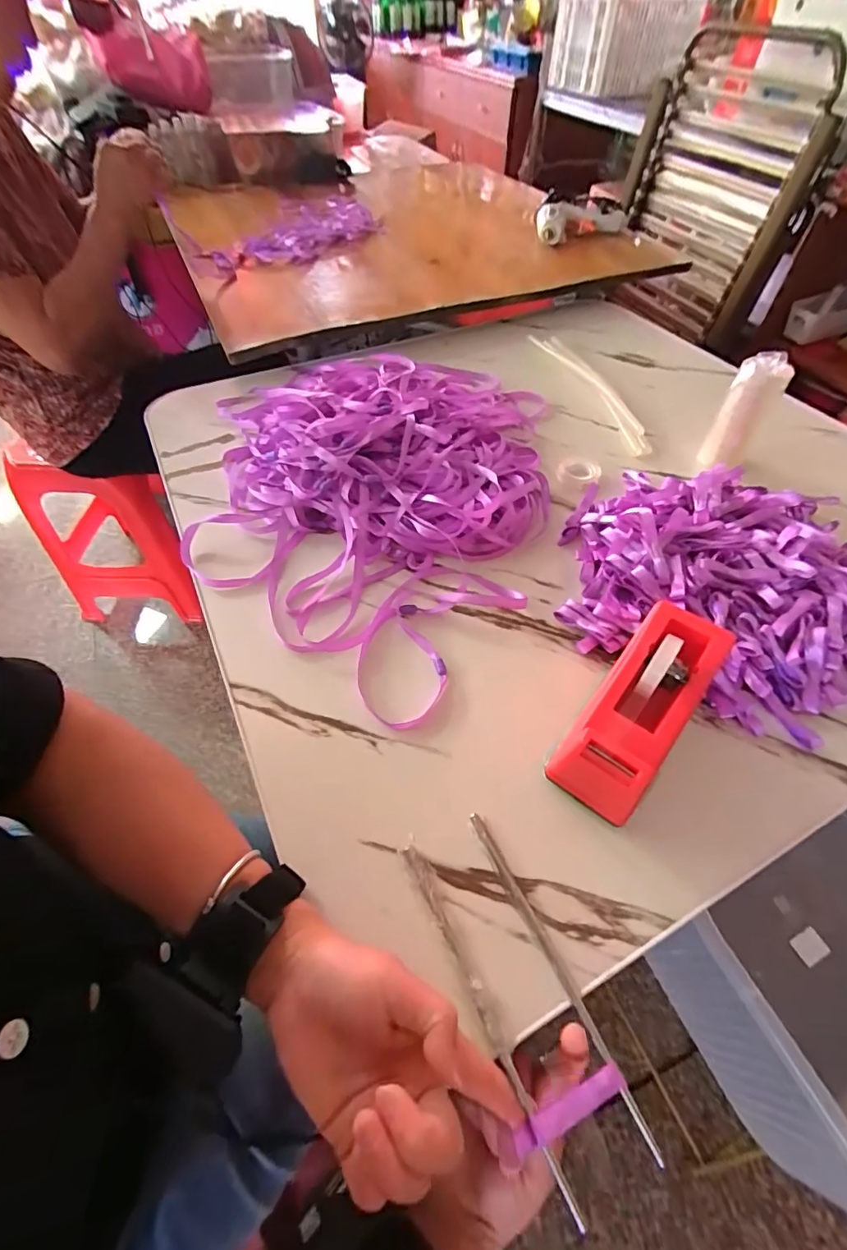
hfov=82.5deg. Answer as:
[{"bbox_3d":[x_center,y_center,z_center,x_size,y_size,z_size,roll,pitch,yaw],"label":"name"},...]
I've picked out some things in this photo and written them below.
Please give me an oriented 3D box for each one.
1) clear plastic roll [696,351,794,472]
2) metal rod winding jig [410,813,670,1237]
[{"bbox_3d":[0.347,-0.228,0.527,0.048,0.115,0.045,0,54,-1],"label":"clear plastic roll"},{"bbox_3d":[0.054,0.203,0.278,0.059,0.010,0.179,-20,55,-17],"label":"metal rod winding jig"}]

